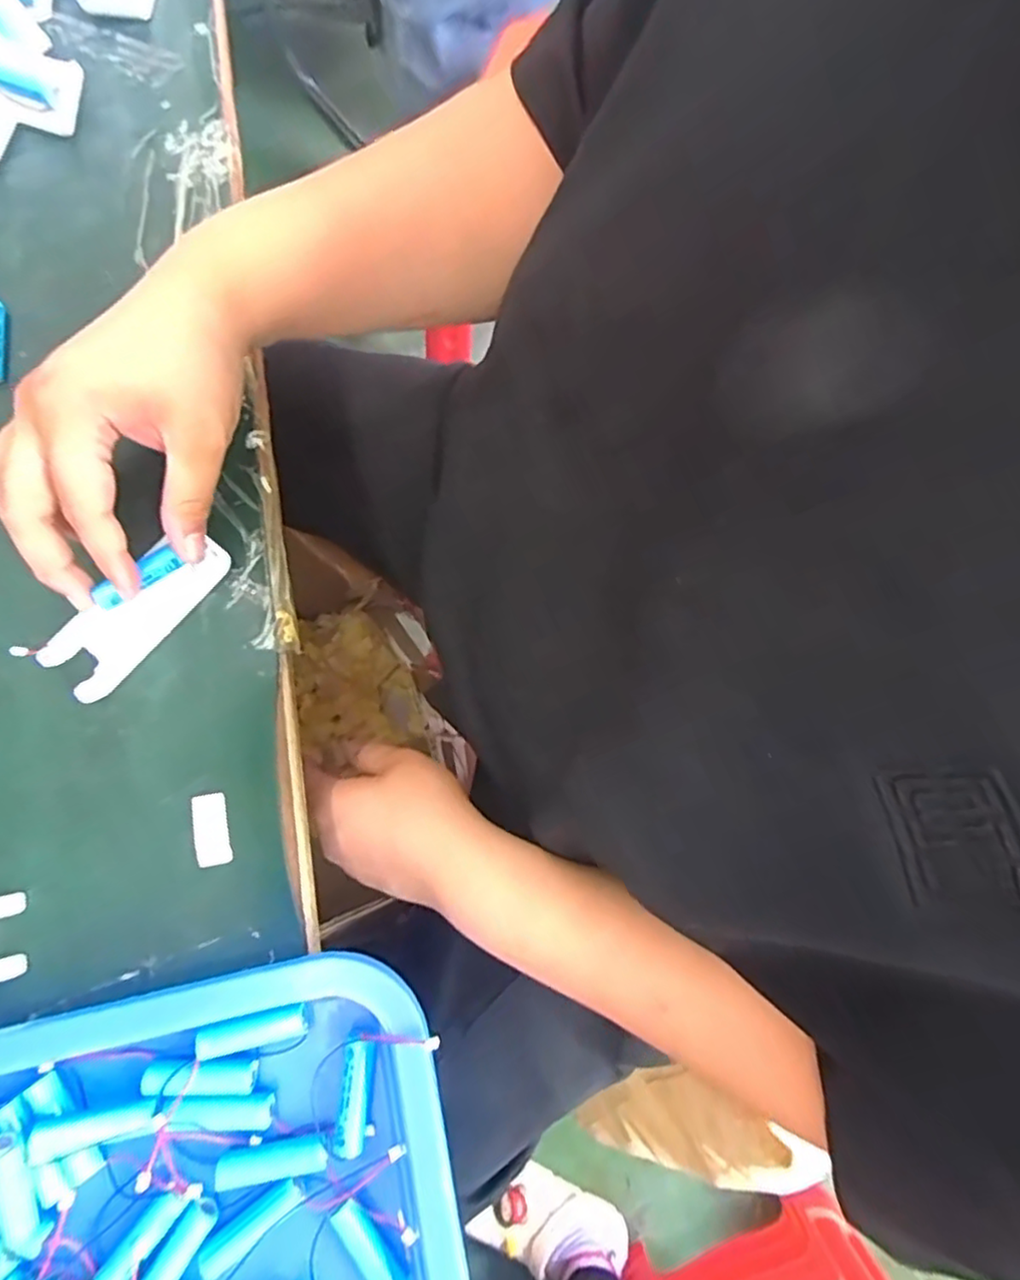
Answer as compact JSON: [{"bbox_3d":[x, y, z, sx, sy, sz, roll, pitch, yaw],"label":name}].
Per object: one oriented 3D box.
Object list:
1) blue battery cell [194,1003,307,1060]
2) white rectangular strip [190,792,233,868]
[{"bbox_3d":[-0.120,0.184,0.304,0.050,0.011,0.015,-13,79,-5],"label":"blue battery cell"},{"bbox_3d":[-0.154,0.097,0.332,0.018,0.004,0.036,-12,79,-5],"label":"white rectangular strip"}]

